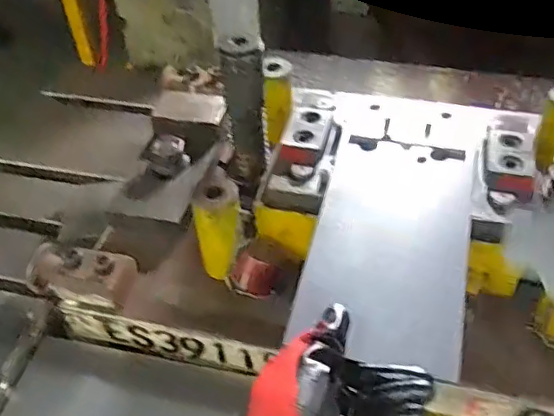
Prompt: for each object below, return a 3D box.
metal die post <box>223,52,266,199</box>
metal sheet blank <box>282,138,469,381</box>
[{"bbox_3d":[-0.029,-0.079,0.532,0.037,0.133,0.042,-1,44,2],"label":"metal die post"},{"bbox_3d":[0.091,0.026,0.462,0.119,0.008,0.207,11,51,11],"label":"metal sheet blank"}]

